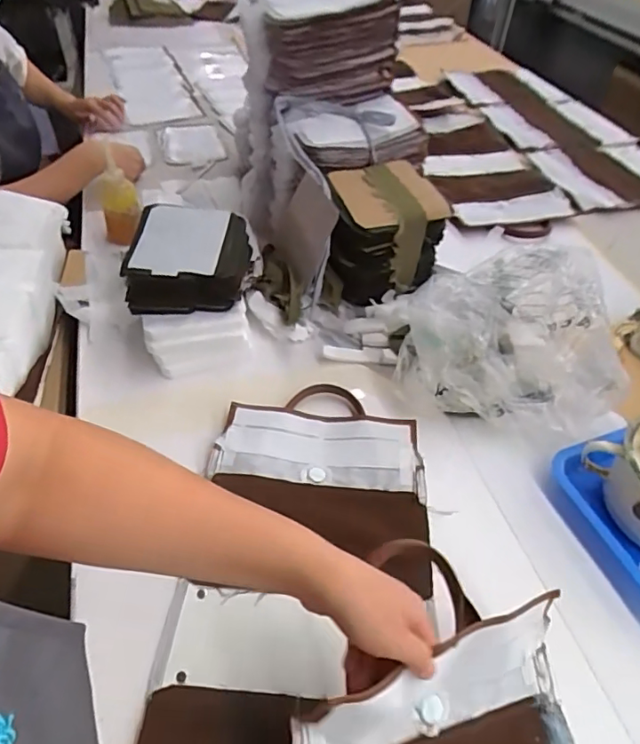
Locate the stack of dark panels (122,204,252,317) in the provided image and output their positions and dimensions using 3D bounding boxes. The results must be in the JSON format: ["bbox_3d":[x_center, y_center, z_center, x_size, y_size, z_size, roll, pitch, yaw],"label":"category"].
[{"bbox_3d":[-0.175,-0.155,0.727,0.146,0.075,0.147,2,47,-1],"label":"stack of dark panels"}]

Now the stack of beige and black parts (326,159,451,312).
[{"bbox_3d":[0.086,-0.191,0.786,0.161,0.164,0.137,-6,47,-8],"label":"stack of beige and black parts"}]

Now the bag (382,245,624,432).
[{"bbox_3d":[0.236,-0.056,0.692,0.274,0.124,0.247,3,47,1],"label":"bag"}]

